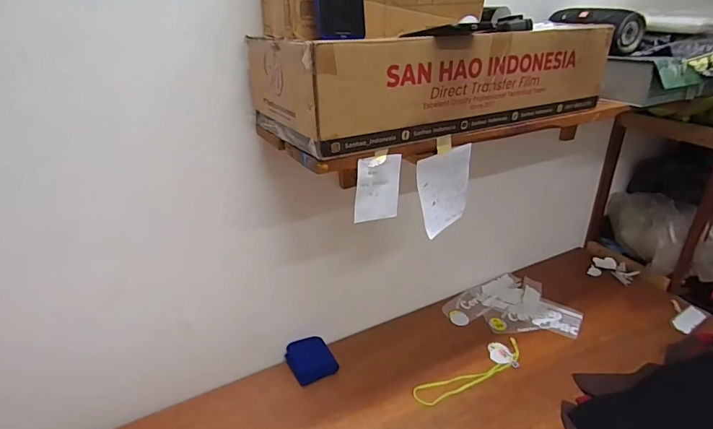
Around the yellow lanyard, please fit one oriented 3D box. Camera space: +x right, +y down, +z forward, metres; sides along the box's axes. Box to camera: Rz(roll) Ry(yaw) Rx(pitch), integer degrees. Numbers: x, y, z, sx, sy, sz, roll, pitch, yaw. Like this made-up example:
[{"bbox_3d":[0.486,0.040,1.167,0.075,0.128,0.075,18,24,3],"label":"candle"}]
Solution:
[{"bbox_3d":[0.300,0.403,1.091,0.354,0.008,0.088,-15,31,-25],"label":"yellow lanyard"}]

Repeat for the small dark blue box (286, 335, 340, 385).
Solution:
[{"bbox_3d":[-0.117,0.374,1.102,0.110,0.062,0.108,-15,31,-26],"label":"small dark blue box"}]

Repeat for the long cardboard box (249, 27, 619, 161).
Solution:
[{"bbox_3d":[0.145,-0.266,0.795,0.615,0.147,0.276,-14,30,-26],"label":"long cardboard box"}]

